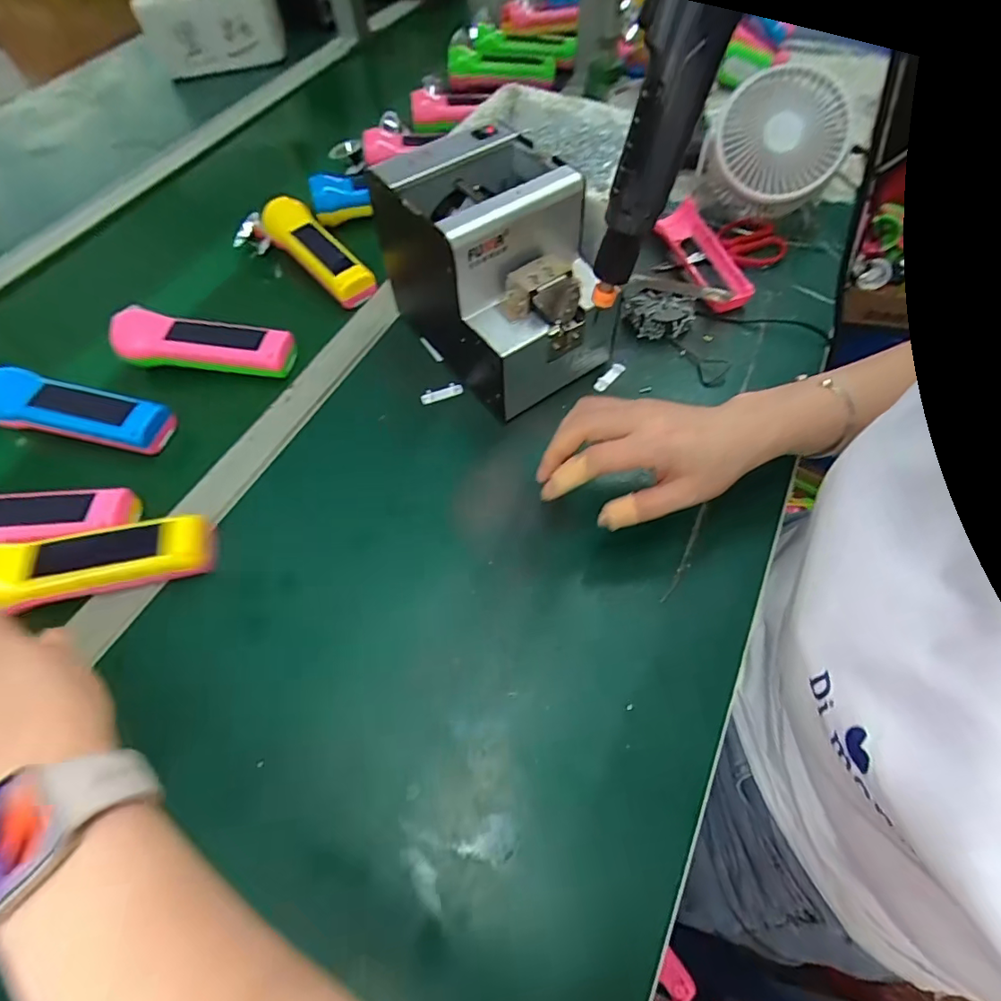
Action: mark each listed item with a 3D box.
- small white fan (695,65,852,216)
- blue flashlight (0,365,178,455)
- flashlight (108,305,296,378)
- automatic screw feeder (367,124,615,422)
[{"bbox_3d":[0.272,-0.343,0.520,0.127,0.118,0.051,16,60,12],"label":"small white fan"},{"bbox_3d":[-0.386,-0.081,0.461,0.184,0.038,0.041,8,59,8],"label":"blue flashlight"},{"bbox_3d":[-0.286,-0.151,0.501,0.167,0.042,0.041,2,58,4],"label":"flashlight"},{"bbox_3d":[-0.016,-0.209,0.467,0.128,0.165,0.223,-32,64,-14],"label":"automatic screw feeder"}]

